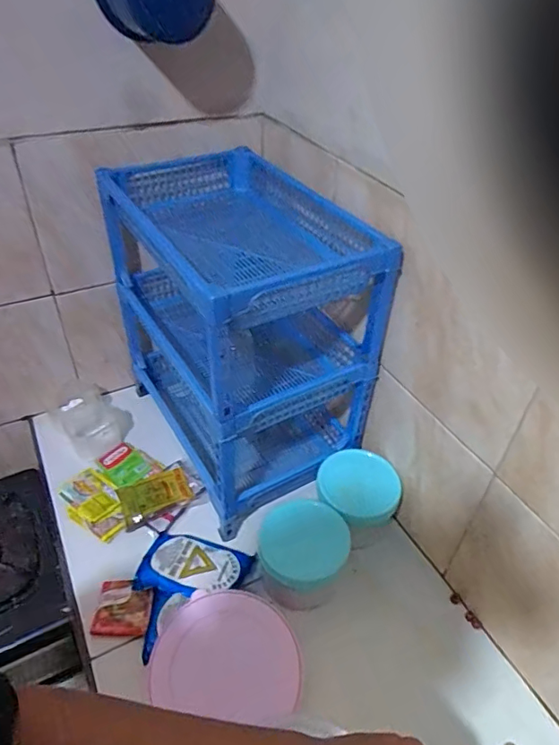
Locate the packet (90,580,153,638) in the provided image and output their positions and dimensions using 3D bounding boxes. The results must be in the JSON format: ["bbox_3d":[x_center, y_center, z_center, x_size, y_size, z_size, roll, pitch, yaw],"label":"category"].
[{"bbox_3d":[-0.219,0.332,0.723,0.085,0.012,0.073,-3,54,13],"label":"packet"}]

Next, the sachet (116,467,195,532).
[{"bbox_3d":[-0.203,0.204,0.844,0.111,0.025,0.072,-17,65,-23],"label":"sachet"}]

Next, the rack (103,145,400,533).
[{"bbox_3d":[-0.070,-0.063,0.857,0.295,0.445,0.401,-16,44,-21],"label":"rack"}]

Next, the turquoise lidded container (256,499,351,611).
[{"bbox_3d":[0.030,0.259,0.754,0.113,0.105,0.123,-9,42,-14],"label":"turquoise lidded container"}]

